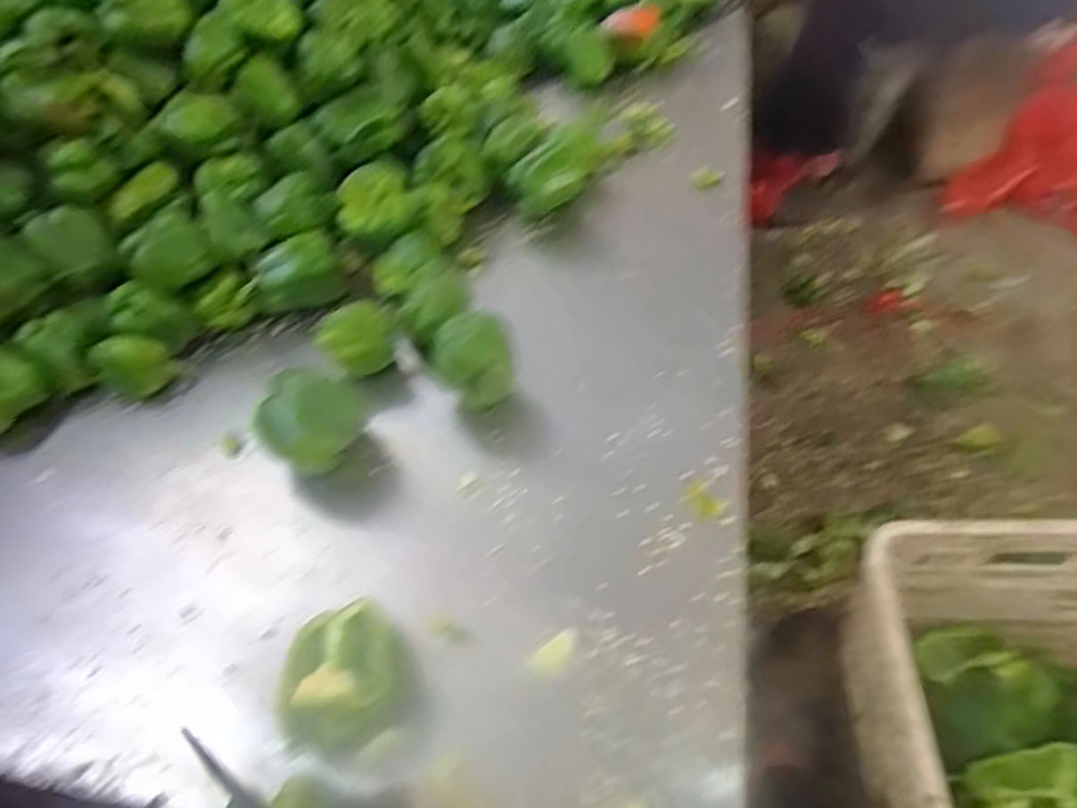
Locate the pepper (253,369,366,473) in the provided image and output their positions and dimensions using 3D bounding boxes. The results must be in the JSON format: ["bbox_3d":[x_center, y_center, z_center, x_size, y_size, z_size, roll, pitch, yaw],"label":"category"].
[{"bbox_3d":[-0.230,0.011,0.710,0.081,0.071,0.080,-5,48,6],"label":"pepper"}]

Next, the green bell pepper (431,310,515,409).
[{"bbox_3d":[-0.066,-0.050,0.751,0.084,0.065,0.069,-3,48,6],"label":"green bell pepper"}]

